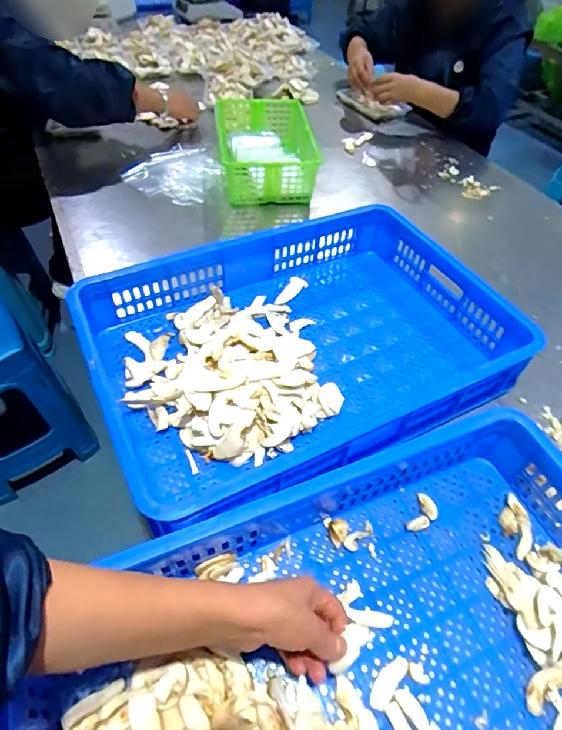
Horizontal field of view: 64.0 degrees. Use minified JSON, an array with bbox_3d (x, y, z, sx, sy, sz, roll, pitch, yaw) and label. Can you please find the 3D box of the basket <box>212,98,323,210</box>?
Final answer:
[{"bbox_3d":[-0.040,-0.533,1.093,0.216,0.085,0.379,-4,51,-5],"label":"basket"}]

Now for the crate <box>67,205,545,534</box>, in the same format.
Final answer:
[{"bbox_3d":[0.038,-0.045,0.685,0.596,0.098,0.400,-20,53,-21],"label":"crate"}]

